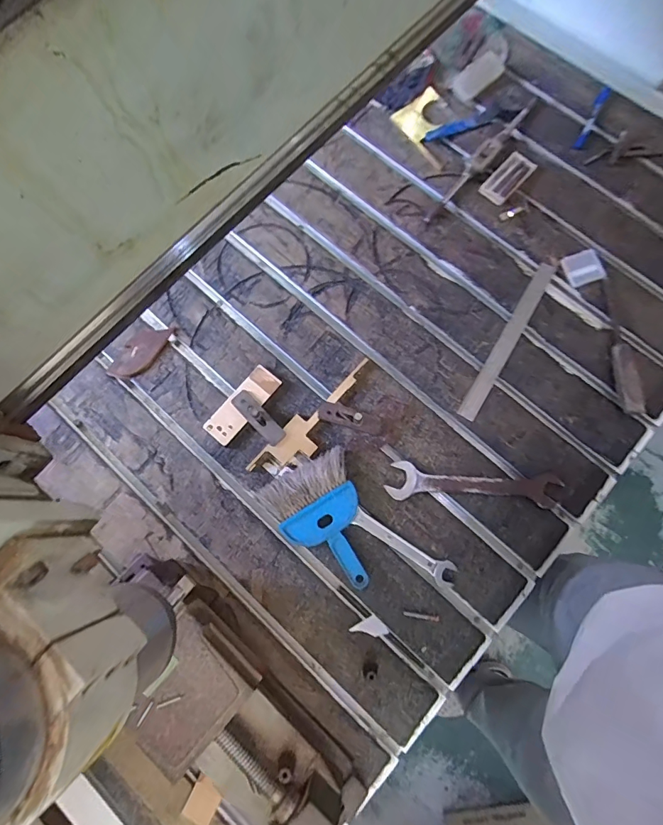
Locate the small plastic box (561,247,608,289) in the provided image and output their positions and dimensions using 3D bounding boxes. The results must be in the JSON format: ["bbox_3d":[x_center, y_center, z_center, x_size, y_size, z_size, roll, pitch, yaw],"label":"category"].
[{"bbox_3d":[0.418,-0.239,0.699,0.061,0.009,0.056,-23,81,1],"label":"small plastic box"}]

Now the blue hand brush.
[{"bbox_3d":[-0.008,0.163,0.609,0.130,0.028,0.185,-26,78,-5],"label":"blue hand brush"}]

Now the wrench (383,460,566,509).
[{"bbox_3d":[0.211,0.109,0.626,0.248,0.010,0.053,5,77,2],"label":"wrench"}]

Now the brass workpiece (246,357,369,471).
[{"bbox_3d":[-0.023,0.012,0.654,0.058,0.011,0.242,41,81,9],"label":"brass workpiece"}]

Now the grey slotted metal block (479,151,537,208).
[{"bbox_3d":[0.302,-0.402,0.725,0.051,0.022,0.101,41,81,9],"label":"grey slotted metal block"}]

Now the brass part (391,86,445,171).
[{"bbox_3d":[0.185,-0.512,0.759,0.103,0.017,0.122,-42,91,-13],"label":"brass part"}]

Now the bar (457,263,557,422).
[{"bbox_3d":[0.285,-0.120,0.678,0.029,0.008,0.298,30,79,8],"label":"bar"}]

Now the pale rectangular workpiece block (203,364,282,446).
[{"bbox_3d":[-0.137,-0.012,0.655,0.051,0.010,0.132,39,84,14],"label":"pale rectangular workpiece block"}]

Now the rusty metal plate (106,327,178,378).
[{"bbox_3d":[-0.307,-0.100,0.685,0.053,0.009,0.116,34,80,8],"label":"rusty metal plate"}]

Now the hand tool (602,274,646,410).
[{"bbox_3d":[0.452,-0.109,0.658,0.026,0.030,0.223,1,77,1],"label":"hand tool"}]

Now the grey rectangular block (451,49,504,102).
[{"bbox_3d":[0.272,-0.620,0.773,0.049,0.022,0.110,42,81,9],"label":"grey rectangular block"}]

